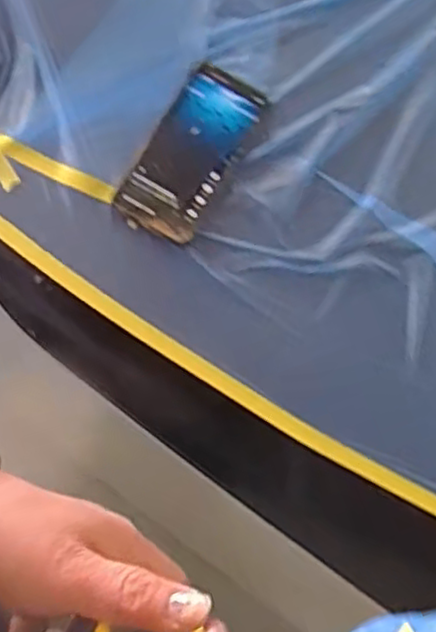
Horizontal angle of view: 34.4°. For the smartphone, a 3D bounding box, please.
[{"bbox_3d":[-0.023,-0.141,0.606,0.070,0.011,0.158,30,80,-5],"label":"smartphone"}]

